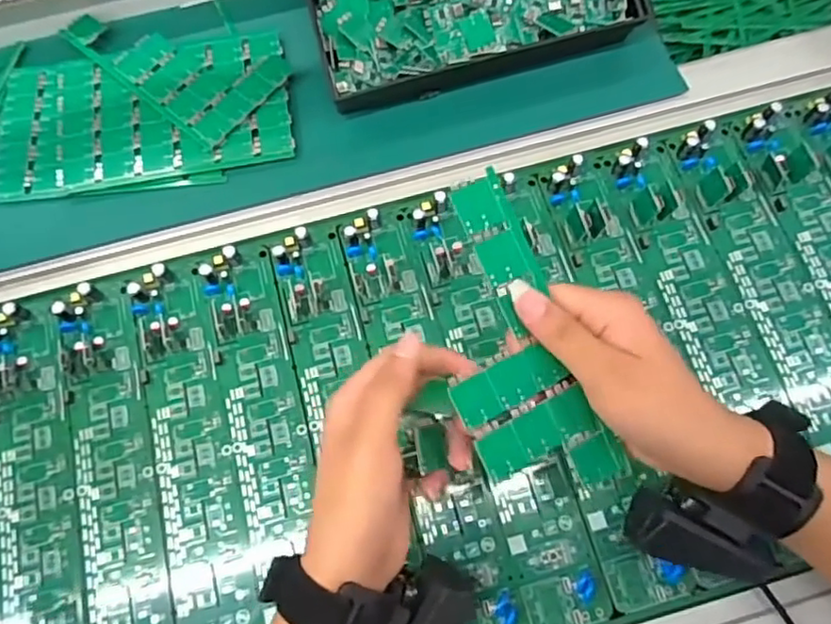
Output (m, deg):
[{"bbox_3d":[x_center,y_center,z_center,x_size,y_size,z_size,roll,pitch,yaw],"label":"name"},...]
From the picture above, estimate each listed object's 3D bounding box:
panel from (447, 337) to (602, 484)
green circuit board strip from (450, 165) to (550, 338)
[{"bbox_3d":[0.052,0.045,0.300,0.059,0.004,0.054,-27,92,-13],"label":"panel"},{"bbox_3d":[0.043,-0.029,0.299,0.025,0.004,0.077,-25,92,-5],"label":"green circuit board strip"}]

